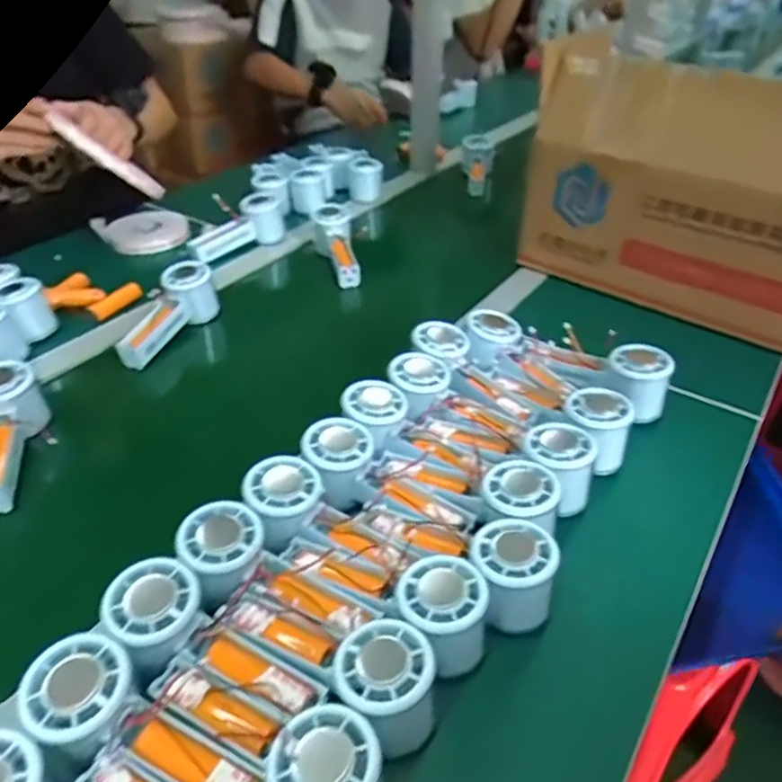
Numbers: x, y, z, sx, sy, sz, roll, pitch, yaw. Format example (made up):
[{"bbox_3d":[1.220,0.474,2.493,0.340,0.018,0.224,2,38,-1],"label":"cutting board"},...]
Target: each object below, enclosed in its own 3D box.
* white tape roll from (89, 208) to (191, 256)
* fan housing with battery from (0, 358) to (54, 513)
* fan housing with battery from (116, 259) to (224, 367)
[{"bbox_3d":[-0.379,-0.245,0.937,0.137,0.020,0.154,-13,40,-17],"label":"white tape roll"},{"bbox_3d":[-0.352,0.045,0.560,0.050,0.050,0.146,-7,56,-9],"label":"fan housing with battery"},{"bbox_3d":[-0.262,-0.087,0.724,0.051,0.070,0.147,18,56,21],"label":"fan housing with battery"}]

